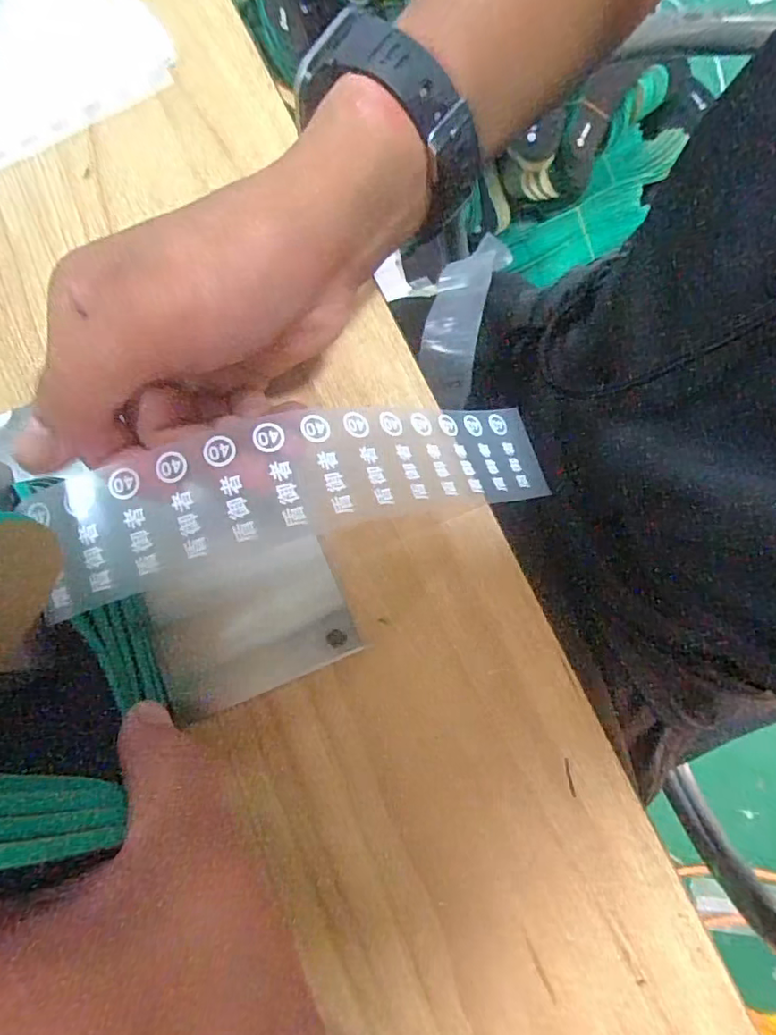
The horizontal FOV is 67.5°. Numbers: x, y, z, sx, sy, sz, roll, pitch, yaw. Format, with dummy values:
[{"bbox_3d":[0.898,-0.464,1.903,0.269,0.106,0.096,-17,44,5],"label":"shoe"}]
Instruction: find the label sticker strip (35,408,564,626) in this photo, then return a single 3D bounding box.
[{"bbox_3d":[-0.018,-0.015,0.214,0.193,0.035,0.047,-15,78,-24],"label":"label sticker strip"}]

